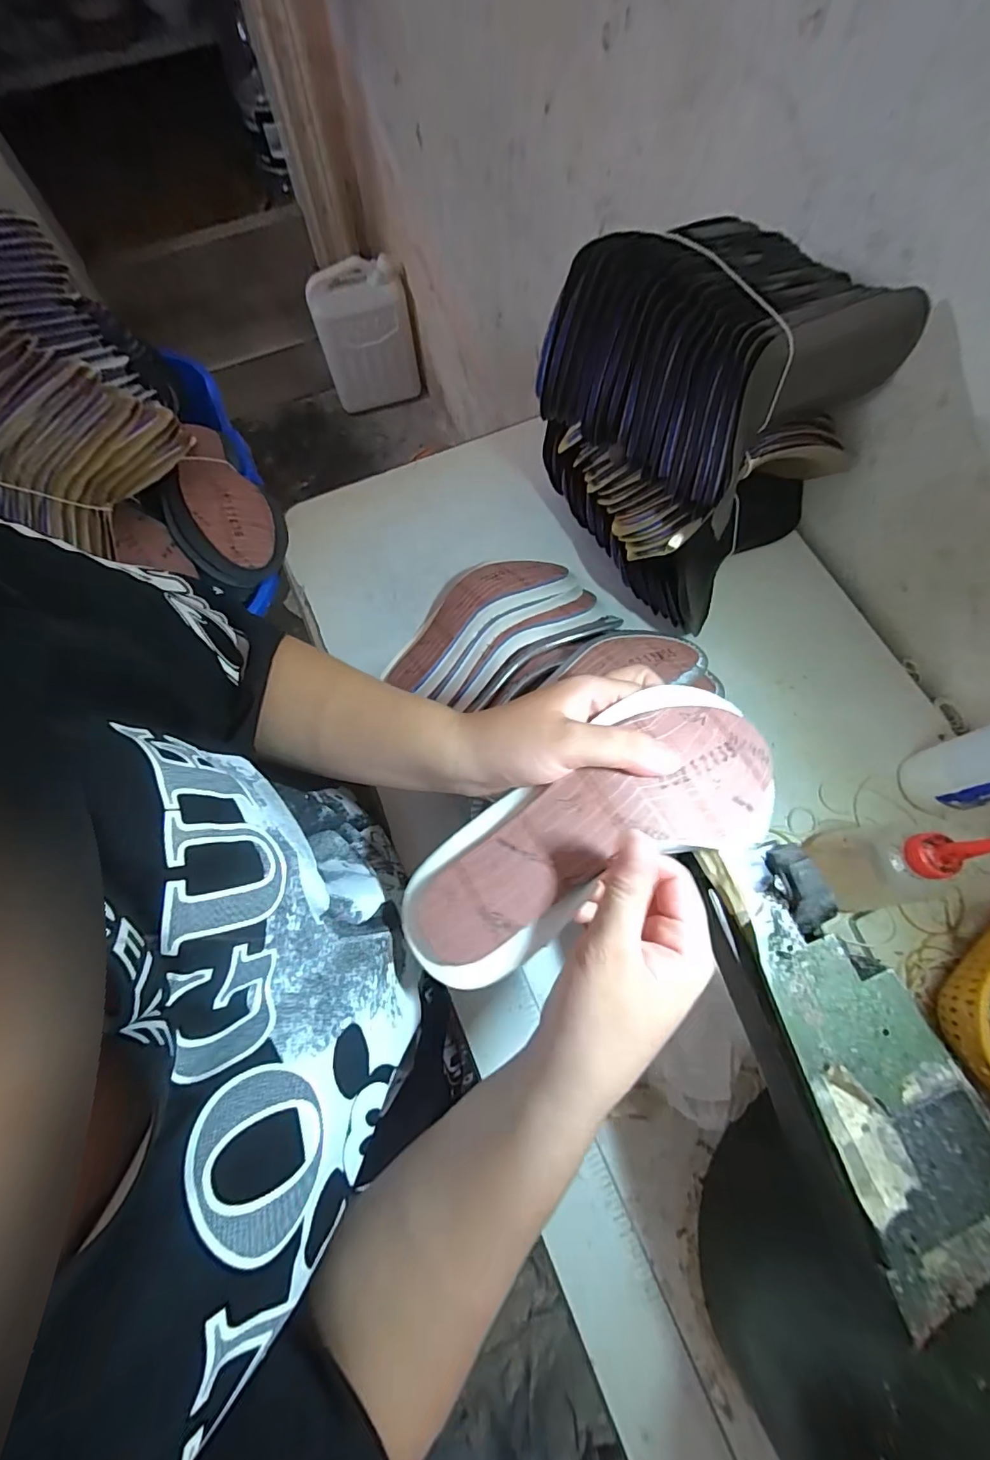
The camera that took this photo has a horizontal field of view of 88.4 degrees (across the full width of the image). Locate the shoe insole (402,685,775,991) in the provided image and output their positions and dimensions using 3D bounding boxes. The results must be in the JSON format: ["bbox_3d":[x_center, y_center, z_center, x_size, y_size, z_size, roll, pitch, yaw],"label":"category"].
[{"bbox_3d":[0.048,0.056,0.283,0.225,0.031,0.089,-32,73,1],"label":"shoe insole"}]

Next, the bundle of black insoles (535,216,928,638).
[{"bbox_3d":[0.169,-0.261,0.444,0.216,0.219,0.208,41,77,14],"label":"bundle of black insoles"}]

